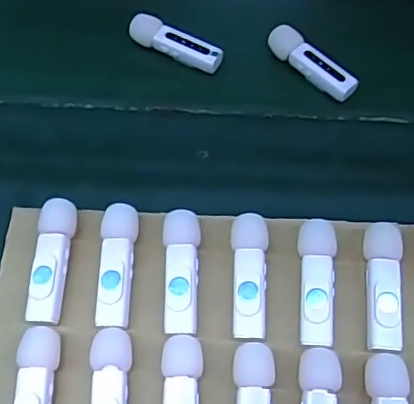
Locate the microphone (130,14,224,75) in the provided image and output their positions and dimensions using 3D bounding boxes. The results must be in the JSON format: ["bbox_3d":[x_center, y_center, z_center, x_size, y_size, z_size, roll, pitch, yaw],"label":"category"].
[{"bbox_3d":[-0.020,-0.103,0.372,0.064,0.014,0.019,24,67,12],"label":"microphone"}]

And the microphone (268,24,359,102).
[{"bbox_3d":[0.067,-0.089,0.365,0.020,0.013,0.068,-36,69,-16],"label":"microphone"}]

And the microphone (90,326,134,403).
[{"bbox_3d":[-0.045,0.093,0.265,0.018,0.014,0.065,1,64,1],"label":"microphone"}]

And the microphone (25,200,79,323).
[{"bbox_3d":[-0.080,0.030,0.293,0.017,0.016,0.064,5,64,3],"label":"microphone"}]

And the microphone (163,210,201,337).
[{"bbox_3d":[-0.013,0.035,0.289,0.018,0.011,0.063,1,64,1],"label":"microphone"}]

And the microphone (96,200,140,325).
[{"bbox_3d":[-0.046,0.033,0.292,0.017,0.014,0.063,2,64,2],"label":"microphone"}]

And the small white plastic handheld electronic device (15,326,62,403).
[{"bbox_3d":[-0.080,0.093,0.265,0.018,0.016,0.063,2,64,1],"label":"small white plastic handheld electronic device"}]

